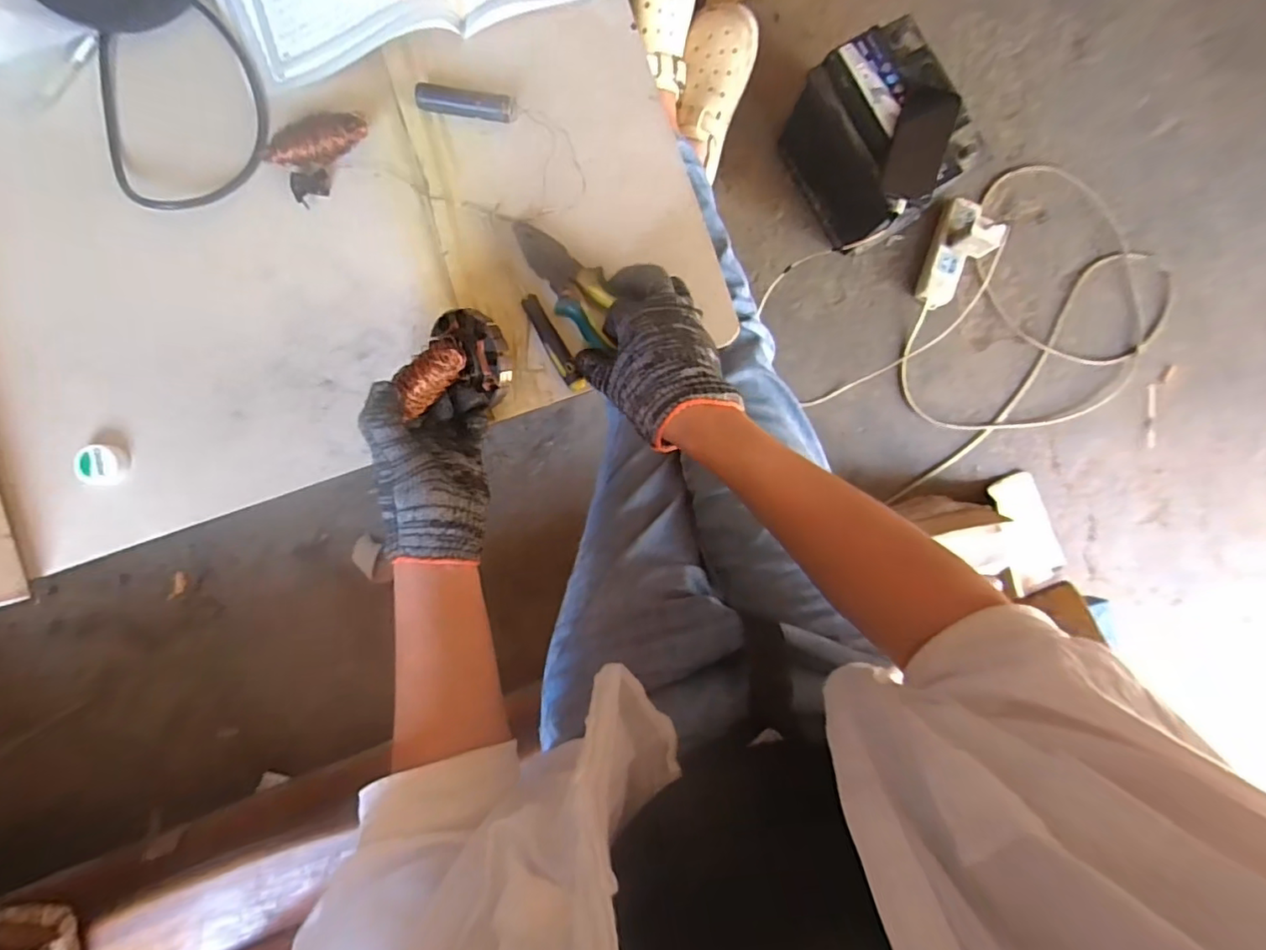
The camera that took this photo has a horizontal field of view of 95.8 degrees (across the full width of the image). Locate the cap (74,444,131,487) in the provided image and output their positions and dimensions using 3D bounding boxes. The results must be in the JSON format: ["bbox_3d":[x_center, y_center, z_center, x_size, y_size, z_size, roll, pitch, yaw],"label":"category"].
[{"bbox_3d":[-0.418,-0.008,0.451,0.031,0.016,0.028,-44,92,-4],"label":"cap"}]

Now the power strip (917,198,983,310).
[{"bbox_3d":[0.513,-0.363,0.934,0.052,0.054,0.182,18,88,-4],"label":"power strip"}]

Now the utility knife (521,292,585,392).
[{"bbox_3d":[-0.065,-0.109,0.470,0.017,0.011,0.087,-30,91,-4],"label":"utility knife"}]

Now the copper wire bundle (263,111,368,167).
[{"bbox_3d":[-0.251,-0.264,0.453,0.082,0.020,0.028,-18,90,-4],"label":"copper wire bundle"}]

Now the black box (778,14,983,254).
[{"bbox_3d":[0.355,-0.486,0.850,0.169,0.188,0.234,-32,91,-4],"label":"black box"}]

